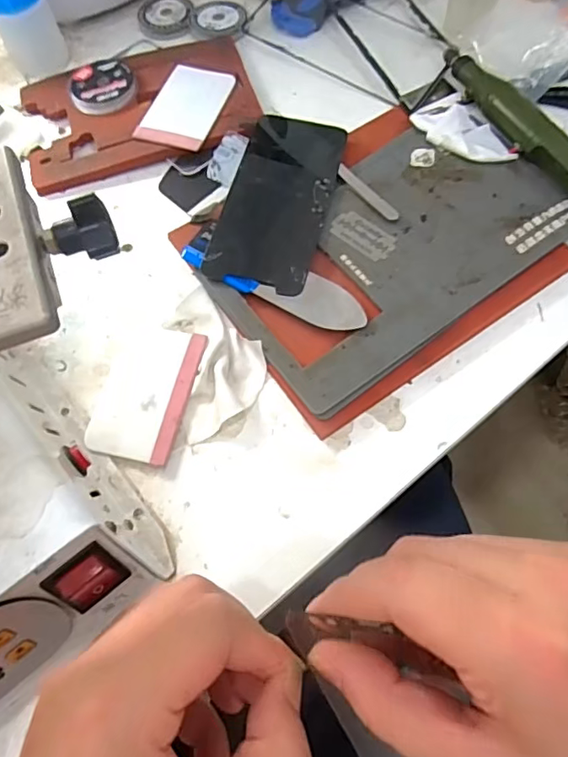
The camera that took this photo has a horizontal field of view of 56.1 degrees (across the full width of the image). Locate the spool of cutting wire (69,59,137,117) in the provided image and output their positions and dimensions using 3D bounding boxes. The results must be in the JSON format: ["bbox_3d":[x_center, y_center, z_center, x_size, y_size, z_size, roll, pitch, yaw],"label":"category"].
[{"bbox_3d":[-0.134,-0.215,0.396,0.046,0.012,0.048,-1,65,3],"label":"spool of cutting wire"}]

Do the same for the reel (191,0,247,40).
[{"bbox_3d":[-0.053,-0.293,0.433,0.044,0.004,0.046,-1,67,3],"label":"reel"}]

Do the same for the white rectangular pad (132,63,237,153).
[{"bbox_3d":[-0.069,-0.197,0.386,0.051,0.008,0.080,17,67,11],"label":"white rectangular pad"}]

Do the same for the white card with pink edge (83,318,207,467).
[{"bbox_3d":[-0.078,0.007,0.306,0.051,0.005,0.080,9,66,7],"label":"white card with pink edge"}]

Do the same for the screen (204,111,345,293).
[{"bbox_3d":[-0.003,-0.115,0.344,0.064,0.007,0.131,13,67,9],"label":"screen"}]

